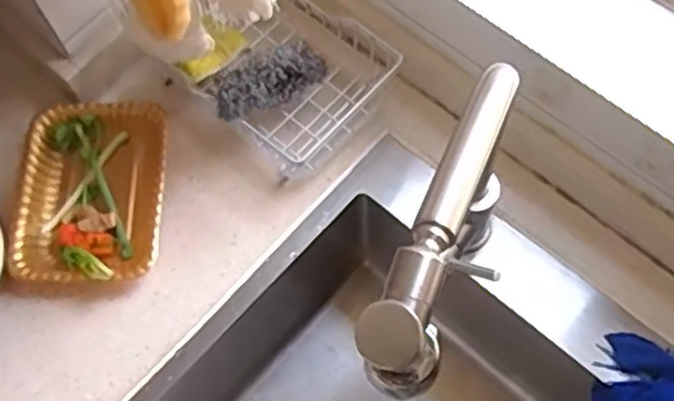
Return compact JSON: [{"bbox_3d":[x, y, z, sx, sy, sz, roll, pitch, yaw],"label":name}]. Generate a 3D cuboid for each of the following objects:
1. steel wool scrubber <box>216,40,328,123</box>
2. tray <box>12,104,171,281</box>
[{"bbox_3d":[-0.064,-0.118,0.708,0.128,0.046,0.050,-28,67,-27],"label":"steel wool scrubber"},{"bbox_3d":[-0.240,-0.007,0.726,0.146,0.031,0.193,-5,66,1],"label":"tray"}]

